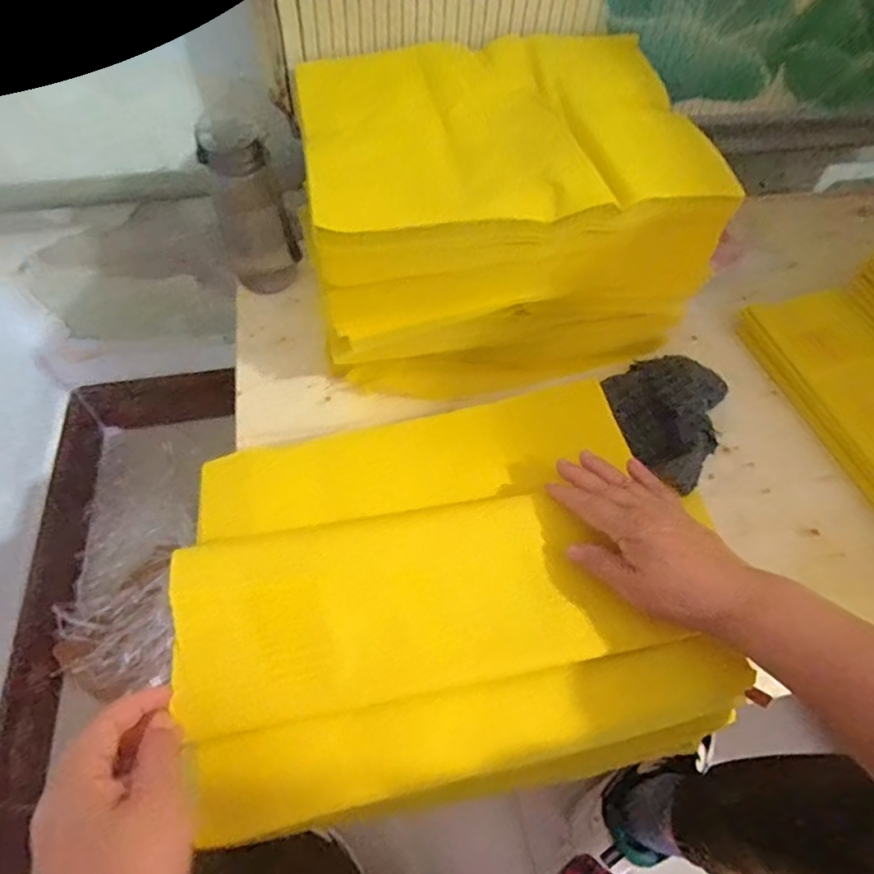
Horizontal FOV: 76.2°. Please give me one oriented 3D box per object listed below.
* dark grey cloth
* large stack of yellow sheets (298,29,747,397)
[{"bbox_3d":[0.232,-0.032,0.551,0.133,0.034,0.122,-38,65,-26],"label":"dark grey cloth"},{"bbox_3d":[0.060,-0.227,0.582,0.356,0.220,0.273,-7,55,-8],"label":"large stack of yellow sheets"}]

